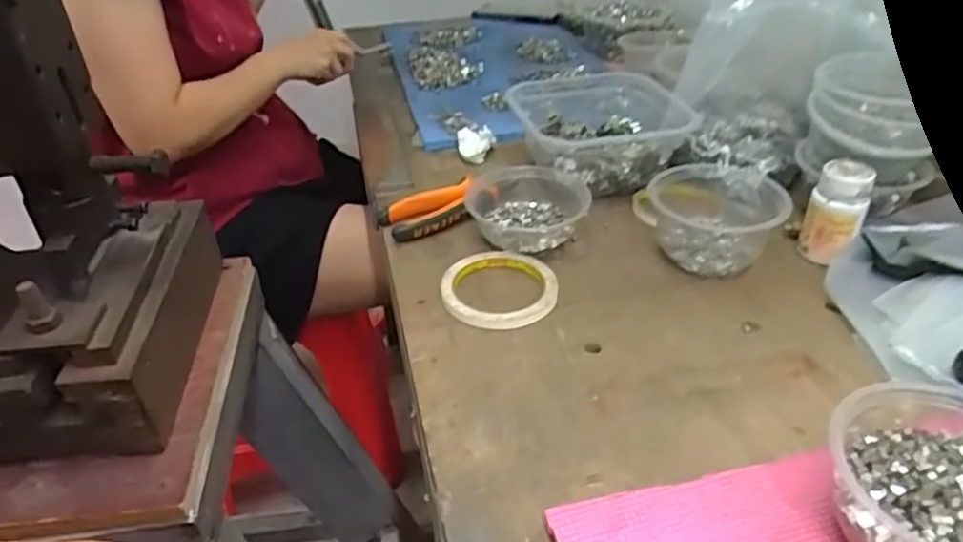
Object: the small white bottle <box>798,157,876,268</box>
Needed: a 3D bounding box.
[{"bbox_3d":[0.306,-0.052,0.567,0.045,0.075,0.044,16,40,27],"label":"small white bottle"}]

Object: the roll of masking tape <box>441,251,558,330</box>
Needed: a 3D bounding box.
[{"bbox_3d":[0.016,0.015,0.564,0.096,0.013,0.092,-3,35,2],"label":"roll of masking tape"}]

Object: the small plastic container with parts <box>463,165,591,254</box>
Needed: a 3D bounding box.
[{"bbox_3d":[0.044,-0.060,0.640,0.117,0.040,0.120,-3,35,3],"label":"small plastic container with parts"}]

